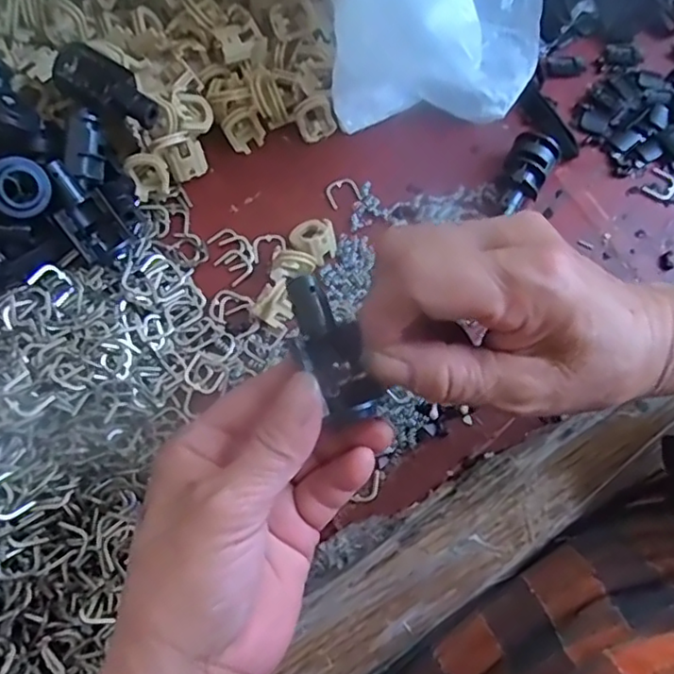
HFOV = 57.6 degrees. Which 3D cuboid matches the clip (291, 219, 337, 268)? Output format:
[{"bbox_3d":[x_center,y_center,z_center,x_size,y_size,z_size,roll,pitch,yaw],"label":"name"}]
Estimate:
[{"bbox_3d":[-0.013,-0.055,0.339,0.023,0.016,0.029,-26,72,-9],"label":"clip"}]

